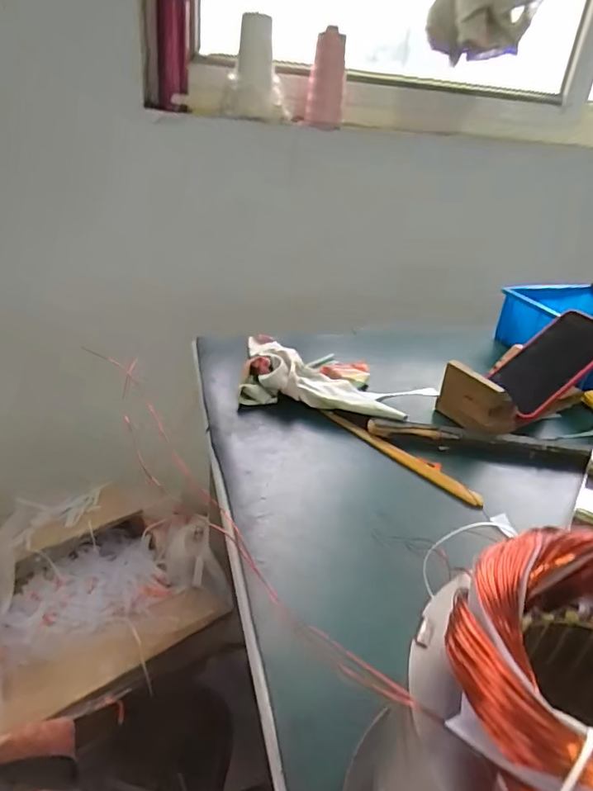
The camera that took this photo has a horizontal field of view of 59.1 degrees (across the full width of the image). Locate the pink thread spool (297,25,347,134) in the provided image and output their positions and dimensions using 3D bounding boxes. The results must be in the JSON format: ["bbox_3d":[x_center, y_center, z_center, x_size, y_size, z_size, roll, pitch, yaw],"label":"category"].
[{"bbox_3d":[0.060,-0.611,1.012,0.083,0.167,0.062,2,55,-6],"label":"pink thread spool"}]

